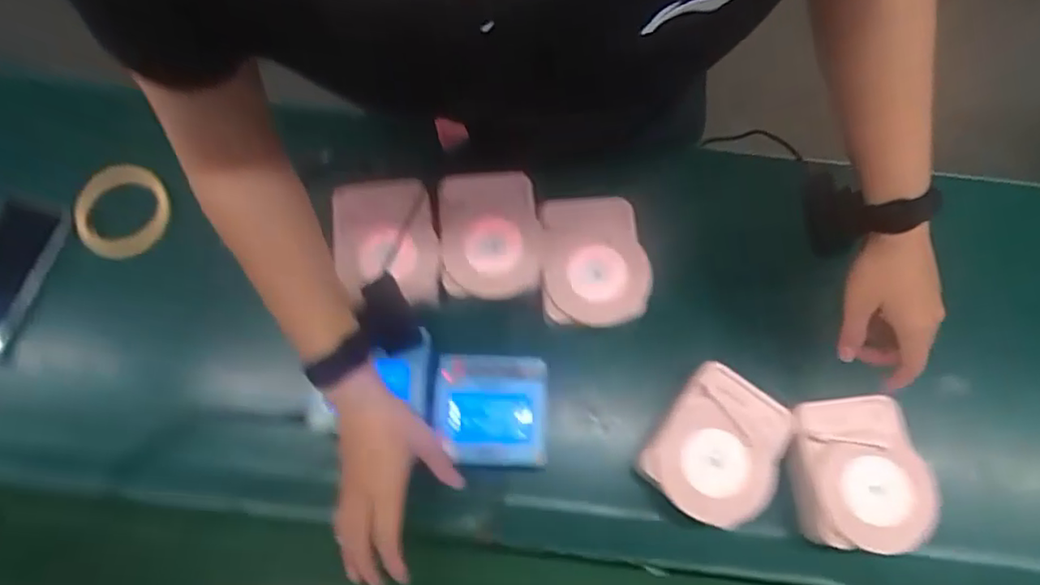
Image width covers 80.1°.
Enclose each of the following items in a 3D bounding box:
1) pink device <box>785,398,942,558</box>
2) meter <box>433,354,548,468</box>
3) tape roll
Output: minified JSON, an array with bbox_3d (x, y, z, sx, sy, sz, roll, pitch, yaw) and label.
[{"bbox_3d":[0.306,0.161,0.558,0.108,0.036,0.129,-2,73,-1],"label":"pink device"},{"bbox_3d":[-0.027,0.109,0.582,0.102,0.045,0.101,2,73,0],"label":"meter"},{"bbox_3d":[-0.426,-0.089,0.656,0.102,0.019,0.099,0,73,0],"label":"tape roll"}]

